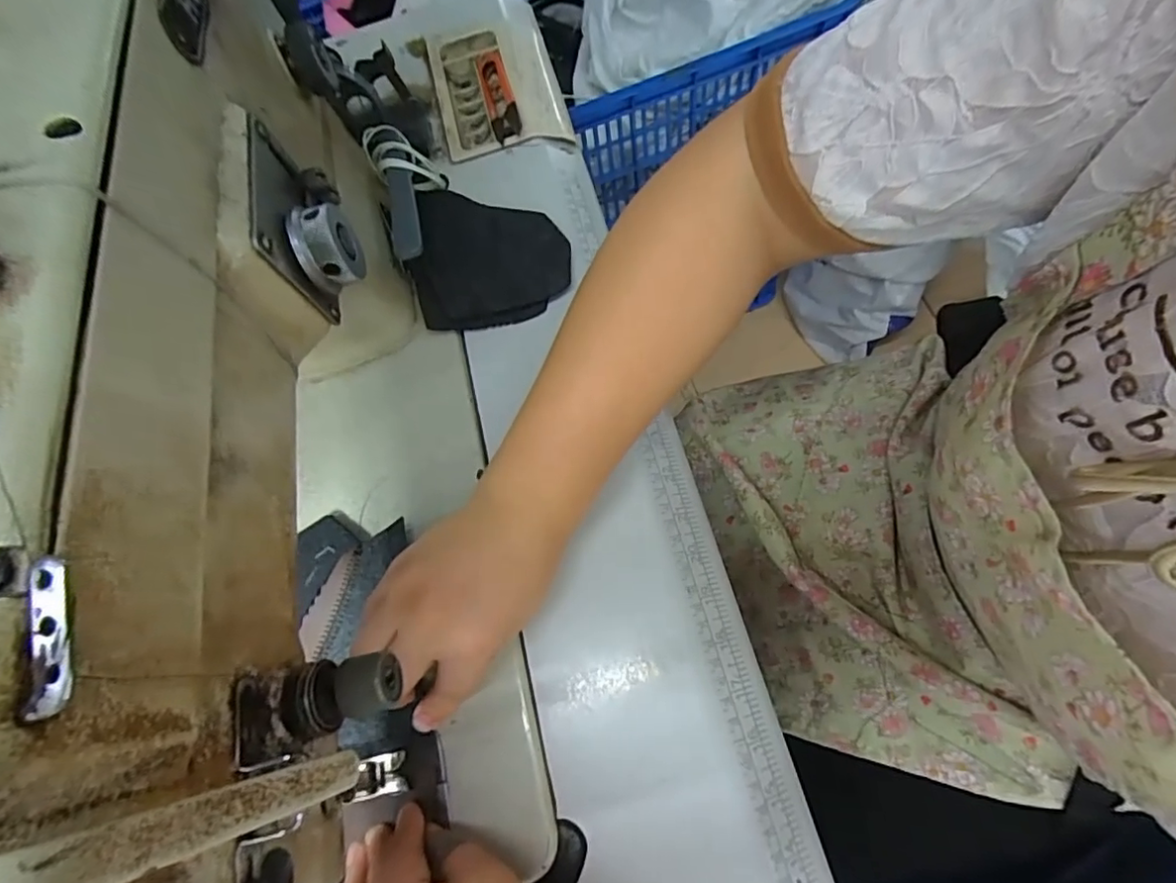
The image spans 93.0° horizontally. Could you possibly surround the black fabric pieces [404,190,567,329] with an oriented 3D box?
[{"bbox_3d":[-0.073,-0.140,0.408,0.113,0.027,0.119,-6,68,0],"label":"black fabric pieces"}]

